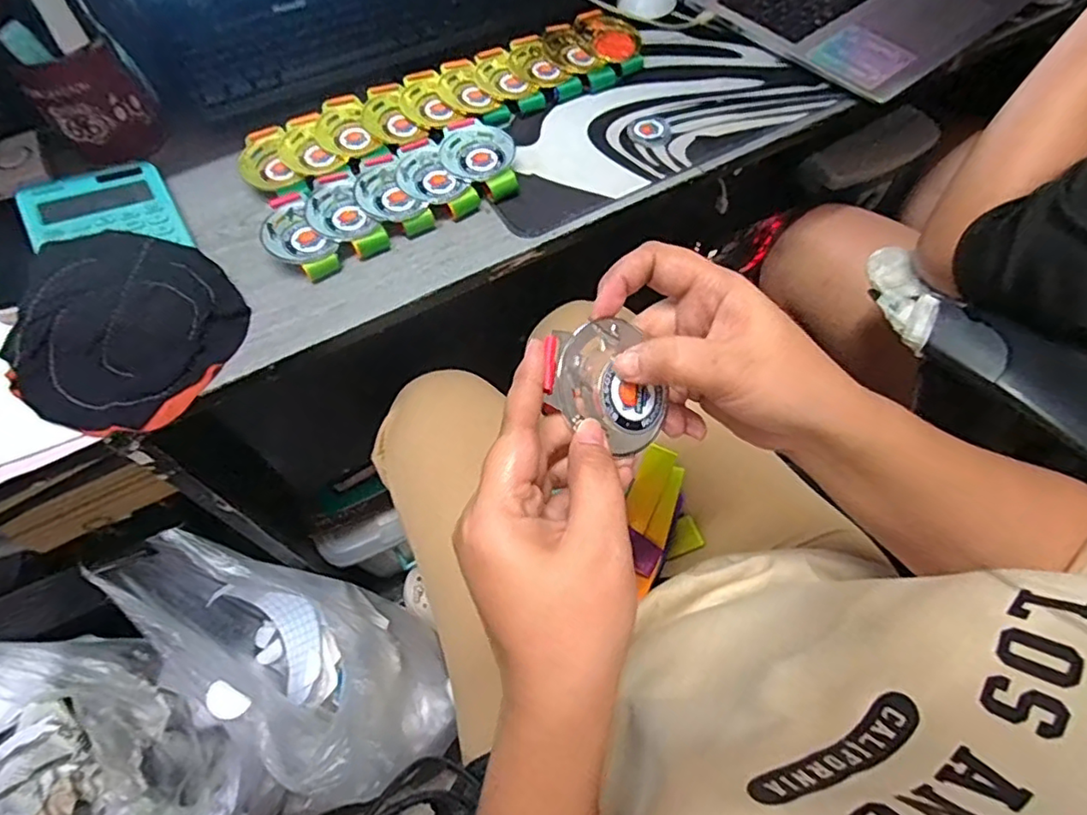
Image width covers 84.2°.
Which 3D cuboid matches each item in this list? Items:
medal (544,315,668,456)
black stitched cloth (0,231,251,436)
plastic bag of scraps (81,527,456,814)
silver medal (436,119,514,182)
[{"bbox_3d":[0.031,-0.010,0.278,0.059,0.012,0.066,-34,101,-26],"label":"medal"},{"bbox_3d":[-0.311,-0.060,0.441,0.159,0.027,0.150,22,66,10],"label":"black stitched cloth"},{"bbox_3d":[-0.240,0.247,0.606,0.157,0.242,0.273,-40,66,-19],"label":"plastic bag of scraps"},{"bbox_3d":[-0.058,-0.219,0.512,0.061,0.006,0.072,-1,65,5],"label":"silver medal"}]

